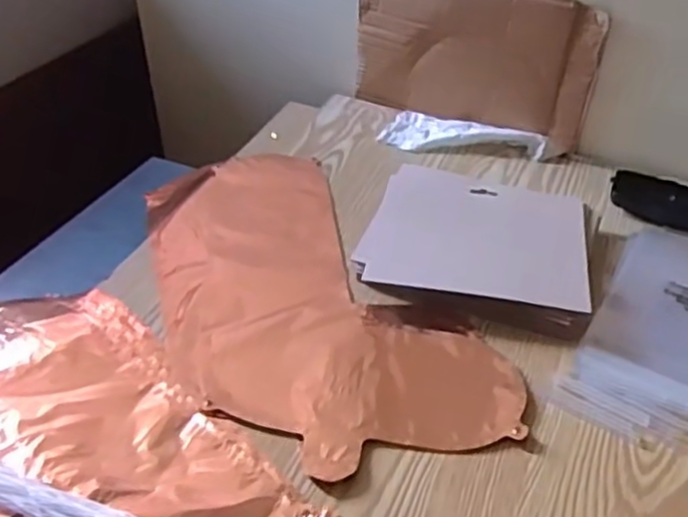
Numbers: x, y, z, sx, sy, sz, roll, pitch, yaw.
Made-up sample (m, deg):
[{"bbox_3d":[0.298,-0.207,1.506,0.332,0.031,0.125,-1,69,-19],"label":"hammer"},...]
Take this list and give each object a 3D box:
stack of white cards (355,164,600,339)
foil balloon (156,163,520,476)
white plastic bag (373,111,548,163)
[{"bbox_3d":[0.128,-0.016,0.674,0.201,0.030,0.172,11,42,12],"label":"stack of white cards"},{"bbox_3d":[-0.052,0.029,0.646,0.218,0.018,0.429,-20,45,-22],"label":"foil balloon"},{"bbox_3d":[0.135,-0.136,0.822,0.180,0.028,0.072,19,44,20],"label":"white plastic bag"}]

